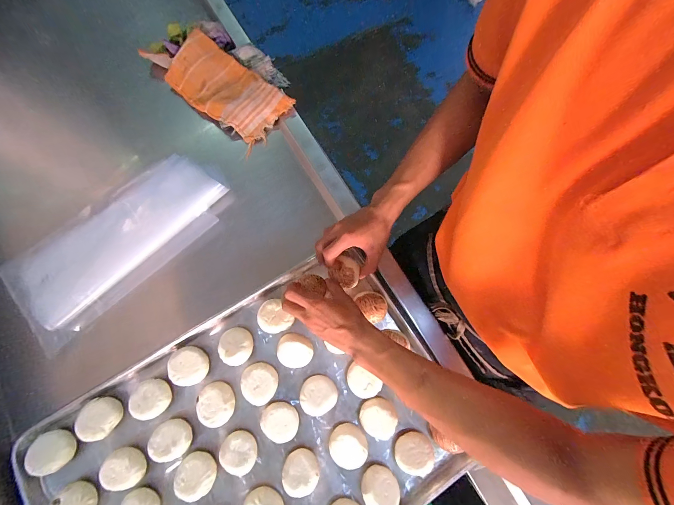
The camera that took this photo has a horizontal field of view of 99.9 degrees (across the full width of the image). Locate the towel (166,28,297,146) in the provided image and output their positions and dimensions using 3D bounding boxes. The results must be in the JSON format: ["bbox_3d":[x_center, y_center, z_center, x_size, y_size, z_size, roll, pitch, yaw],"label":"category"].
[{"bbox_3d":[-0.233,-0.342,0.588,0.272,0.039,0.136,36,77,6],"label":"towel"}]

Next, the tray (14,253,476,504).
[{"bbox_3d":[-0.131,0.297,0.421,0.597,0.034,0.399,-31,79,-10],"label":"tray"}]

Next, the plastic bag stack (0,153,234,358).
[{"bbox_3d":[-0.382,-0.027,0.508,0.375,0.025,0.175,-41,81,-11],"label":"plastic bag stack"}]

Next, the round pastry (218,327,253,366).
[{"bbox_3d":[-0.162,0.152,0.460,0.051,0.035,0.055,1,76,-2],"label":"round pastry"}]

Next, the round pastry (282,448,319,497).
[{"bbox_3d":[-0.054,0.324,0.420,0.049,0.031,0.051,1,76,-2],"label":"round pastry"}]

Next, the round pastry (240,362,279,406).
[{"bbox_3d":[-0.121,0.205,0.449,0.055,0.033,0.054,1,76,-2],"label":"round pastry"}]

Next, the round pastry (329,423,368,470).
[{"bbox_3d":[0.016,0.294,0.431,0.055,0.036,0.054,1,76,-2],"label":"round pastry"}]

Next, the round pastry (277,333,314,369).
[{"bbox_3d":[-0.069,0.162,0.462,0.056,0.029,0.051,1,76,-2],"label":"round pastry"}]

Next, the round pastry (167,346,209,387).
[{"bbox_3d":[-0.232,0.181,0.453,0.057,0.033,0.056,1,76,-2],"label":"round pastry"}]

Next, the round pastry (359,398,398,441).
[{"bbox_3d":[0.064,0.257,0.444,0.056,0.034,0.052,1,76,-2],"label":"round pastry"}]

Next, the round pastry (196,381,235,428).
[{"bbox_3d":[-0.187,0.234,0.440,0.057,0.036,0.058,1,76,-2],"label":"round pastry"}]

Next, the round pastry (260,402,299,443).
[{"bbox_3d":[-0.088,0.261,0.439,0.056,0.030,0.051,1,76,-2],"label":"round pastry"}]

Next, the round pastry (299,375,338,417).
[{"bbox_3d":[-0.030,0.224,0.447,0.053,0.036,0.055,1,76,-2],"label":"round pastry"}]

